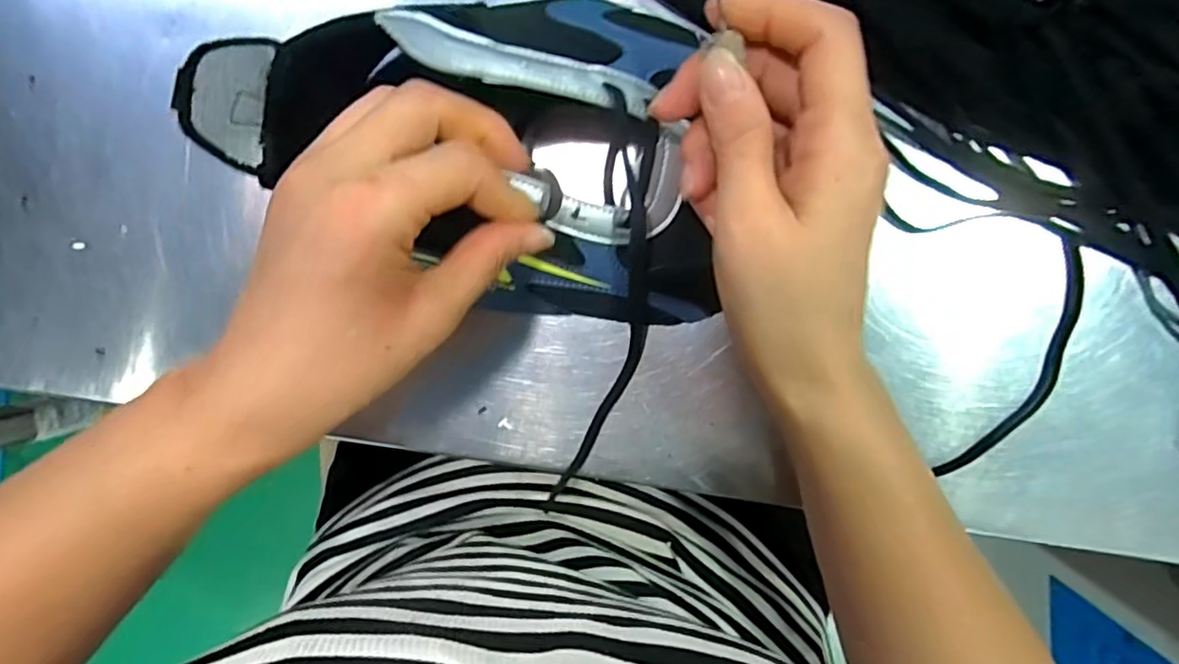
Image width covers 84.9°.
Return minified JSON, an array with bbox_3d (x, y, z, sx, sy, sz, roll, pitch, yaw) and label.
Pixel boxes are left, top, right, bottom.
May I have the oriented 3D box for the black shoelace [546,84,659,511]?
[{"bbox_3d":[0.009,0.002,0.296,0.032,0.032,0.209,10,119,4],"label":"black shoelace"}]

